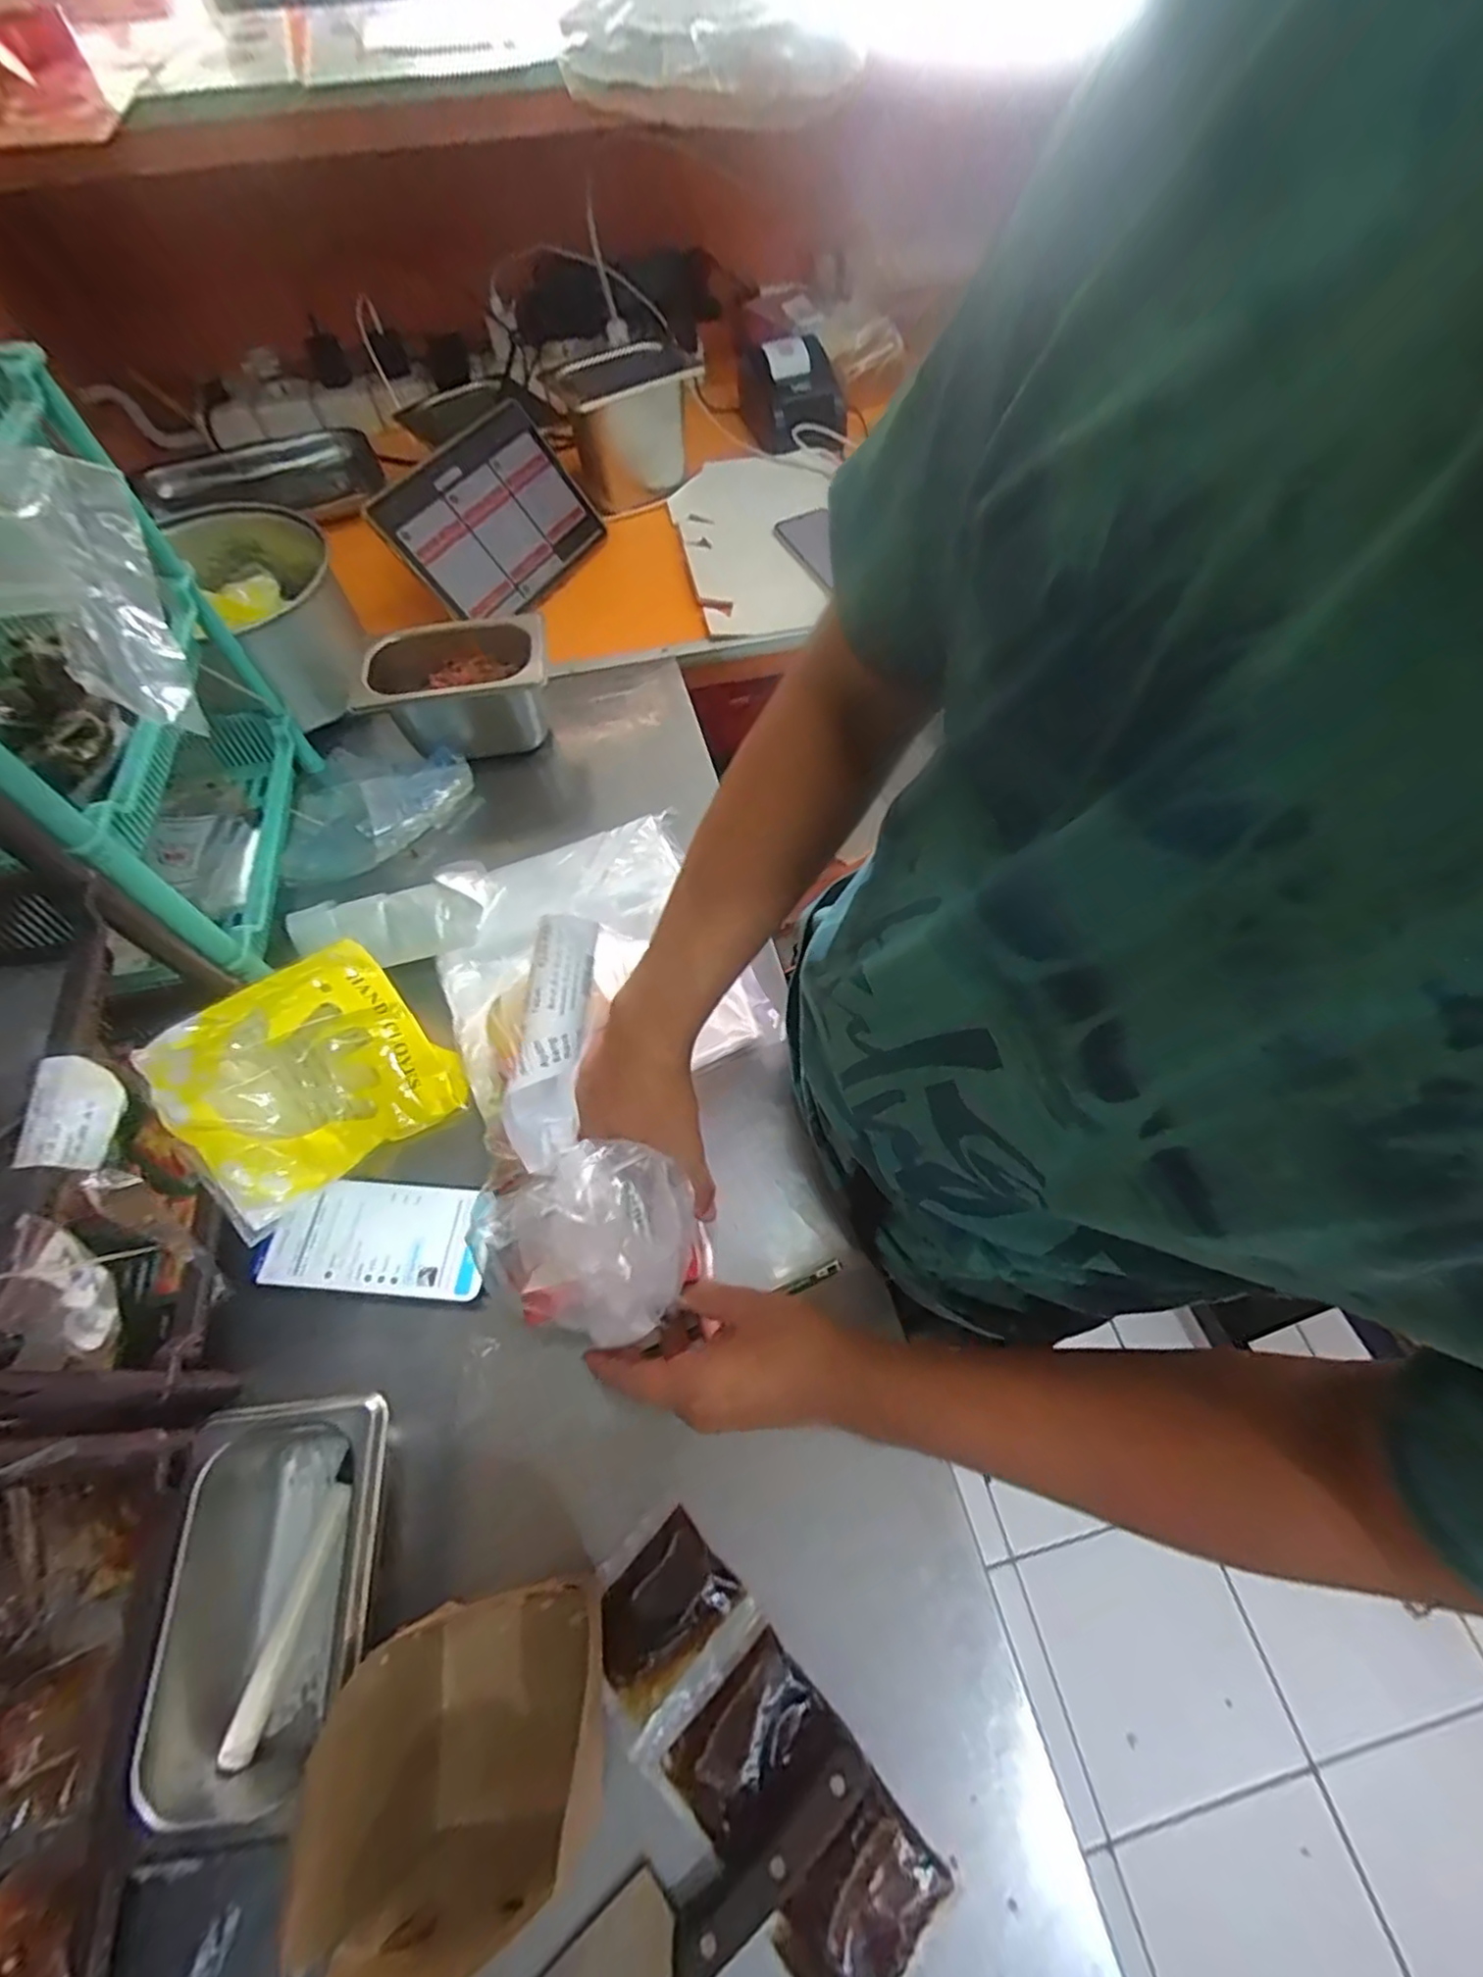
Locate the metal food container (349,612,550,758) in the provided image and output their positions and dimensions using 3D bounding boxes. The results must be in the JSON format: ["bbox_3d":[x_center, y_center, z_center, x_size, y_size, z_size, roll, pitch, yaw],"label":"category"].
[{"bbox_3d":[-0.266,-0.277,0.687,0.168,0.104,0.101,-12,61,-5],"label":"metal food container"}]

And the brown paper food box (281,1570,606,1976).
[{"bbox_3d":[-0.130,0.361,0.329,0.123,0.088,0.111,-9,61,-3],"label":"brown paper food box"}]

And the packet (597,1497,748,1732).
[{"bbox_3d":[-0.048,0.339,0.390,0.077,0.005,0.065,-40,67,-18],"label":"packet"}]

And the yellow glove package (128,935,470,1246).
[{"bbox_3d":[-0.295,0.061,0.486,0.033,0.143,0.160,-7,24,46],"label":"yellow glove package"}]

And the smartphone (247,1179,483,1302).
[{"bbox_3d":[-0.253,0.171,0.484,0.152,0.012,0.071,2,61,3],"label":"smartphone"}]

